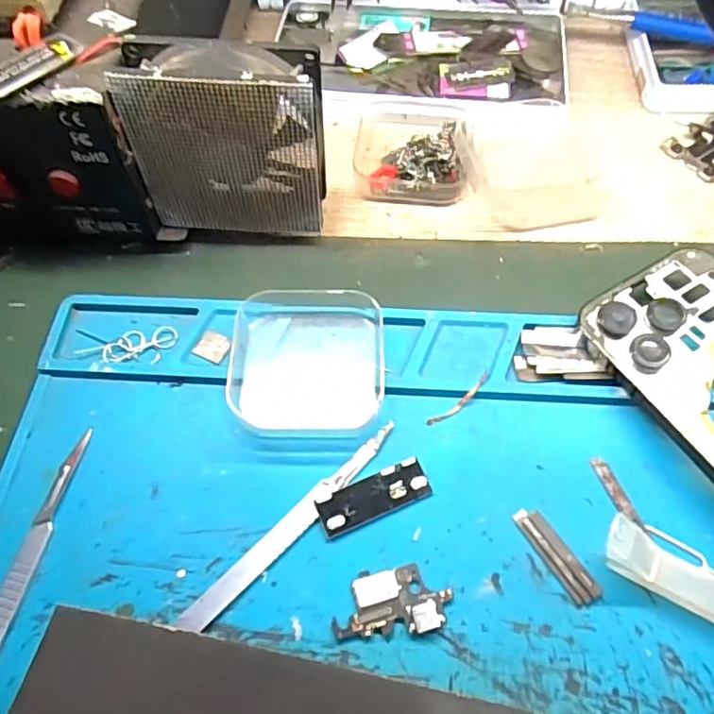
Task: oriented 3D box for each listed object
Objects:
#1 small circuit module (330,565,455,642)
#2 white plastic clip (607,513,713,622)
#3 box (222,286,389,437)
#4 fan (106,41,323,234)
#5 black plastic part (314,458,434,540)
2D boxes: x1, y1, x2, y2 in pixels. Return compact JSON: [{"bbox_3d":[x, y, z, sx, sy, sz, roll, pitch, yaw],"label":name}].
[{"bbox_3d":[0.012,0.086,0.209,0.041,0.004,0.022,-7,60,-2],"label":"small circuit module"},{"bbox_3d":[0.115,0.074,0.206,0.056,0.017,0.025,26,64,16],"label":"white plastic clip"},{"bbox_3d":[-0.021,0.001,0.249,0.063,0.019,0.059,-1,60,1],"label":"box"},{"bbox_3d":[-0.054,-0.091,0.264,0.081,0.091,0.026,-1,60,2],"label":"fan"},{"bbox_3d":[0.007,0.054,0.227,0.044,0.005,0.015,-21,62,-10],"label":"black plastic part"}]

